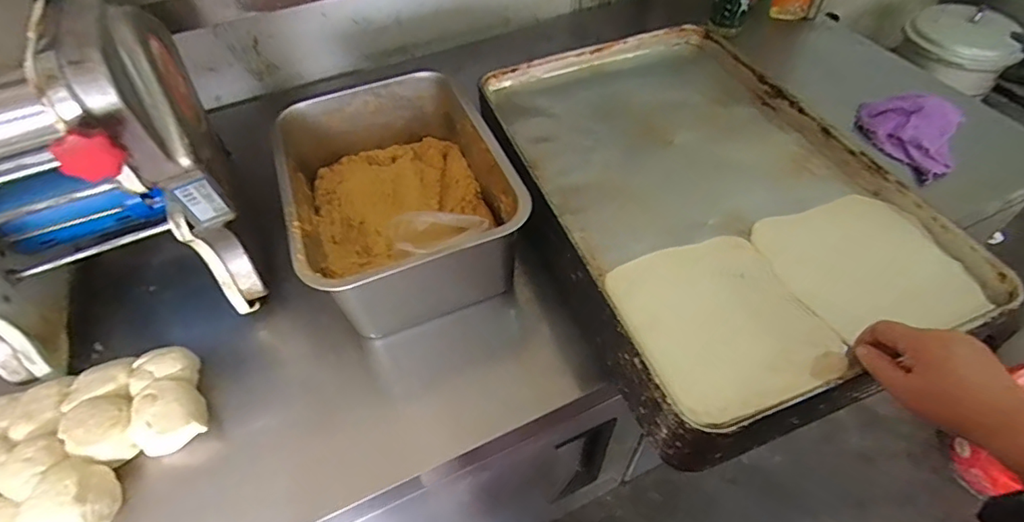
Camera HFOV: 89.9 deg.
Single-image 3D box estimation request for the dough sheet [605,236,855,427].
[{"bbox_3d":[0.214,0.058,0.529,0.189,0.011,0.191,-19,53,-12],"label":"dough sheet"}]

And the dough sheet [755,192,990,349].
[{"bbox_3d":[0.396,0.003,0.573,0.196,0.014,0.177,-16,53,-10],"label":"dough sheet"}]

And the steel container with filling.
[{"bbox_3d":[-0.150,-0.086,0.680,0.262,0.140,0.347,-21,54,-14],"label":"steel container with filling"}]

